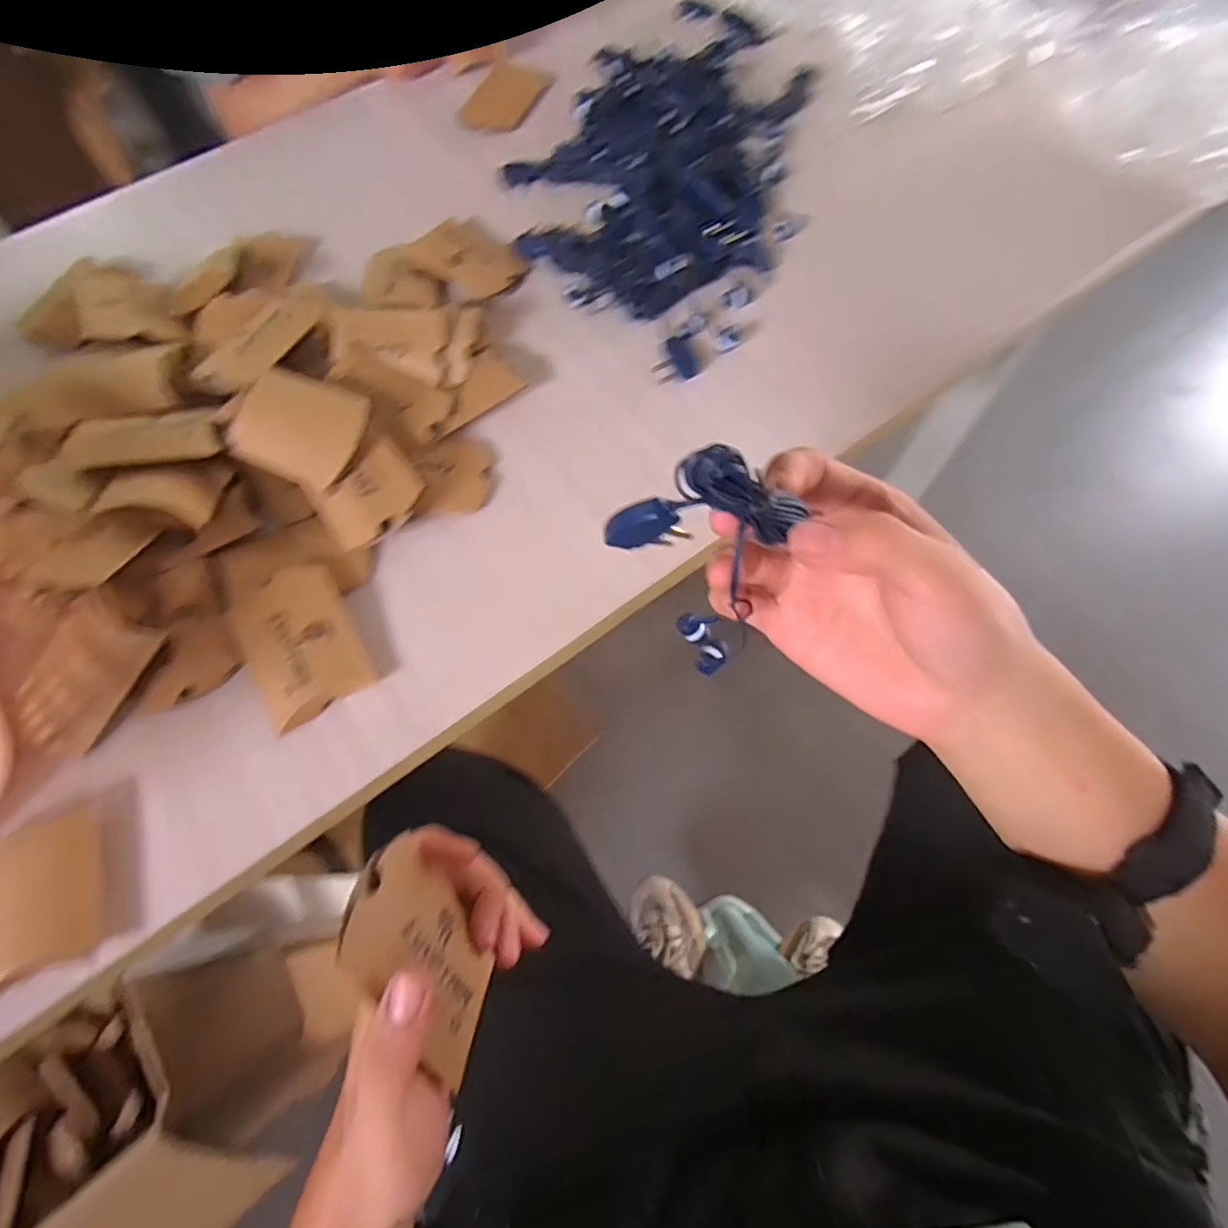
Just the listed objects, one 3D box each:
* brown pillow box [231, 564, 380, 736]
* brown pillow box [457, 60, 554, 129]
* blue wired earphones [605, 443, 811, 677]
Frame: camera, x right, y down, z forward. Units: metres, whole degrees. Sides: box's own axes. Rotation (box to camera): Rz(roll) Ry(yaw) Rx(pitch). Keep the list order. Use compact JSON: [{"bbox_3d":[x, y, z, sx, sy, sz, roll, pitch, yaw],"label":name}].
[{"bbox_3d":[-0.176,0.016,0.337,0.059,0.016,0.084,-26,68,-8],"label":"brown pillow box"},{"bbox_3d":[-0.097,-0.464,0.537,0.059,0.008,0.085,26,71,14],"label":"brown pillow box"},{"bbox_3d":[0.032,-0.015,0.239,0.066,0.144,0.019,6,63,8],"label":"blue wired earphones"}]

